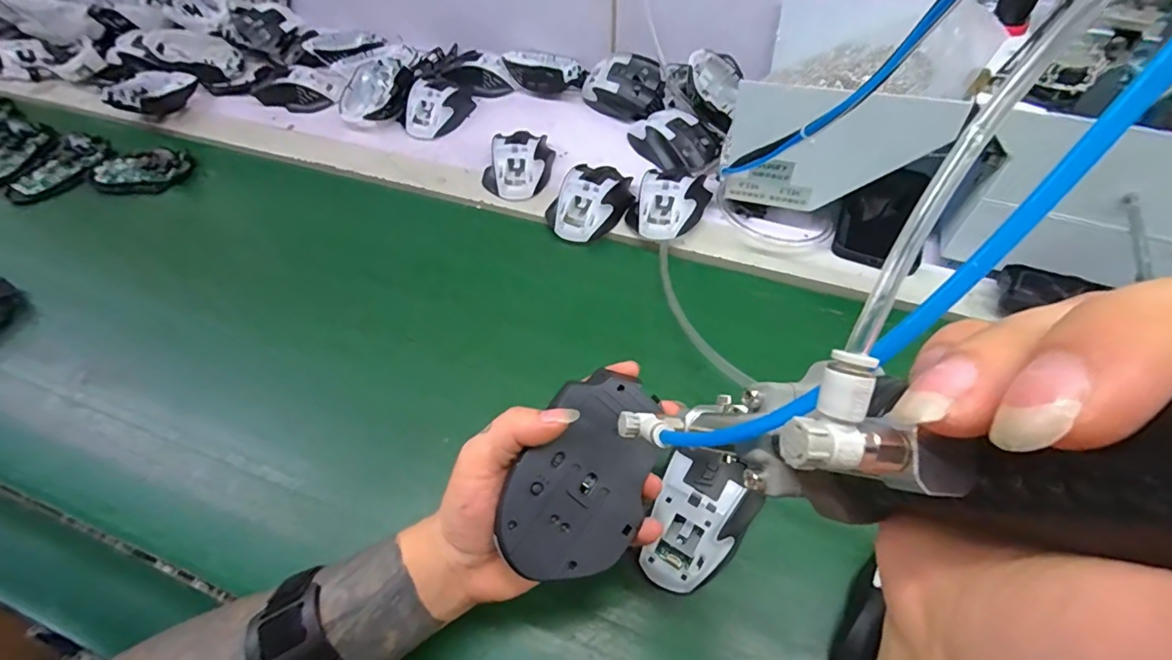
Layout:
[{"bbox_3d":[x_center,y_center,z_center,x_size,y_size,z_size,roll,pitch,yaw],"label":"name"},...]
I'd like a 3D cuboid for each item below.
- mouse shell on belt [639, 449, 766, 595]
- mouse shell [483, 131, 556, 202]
[{"bbox_3d":[0.076,0.129,0.343,0.061,0.030,0.086,23,59,16],"label":"mouse shell on belt"},{"bbox_3d":[-0.079,-0.191,0.586,0.080,0.032,0.086,-4,55,-1],"label":"mouse shell"}]

